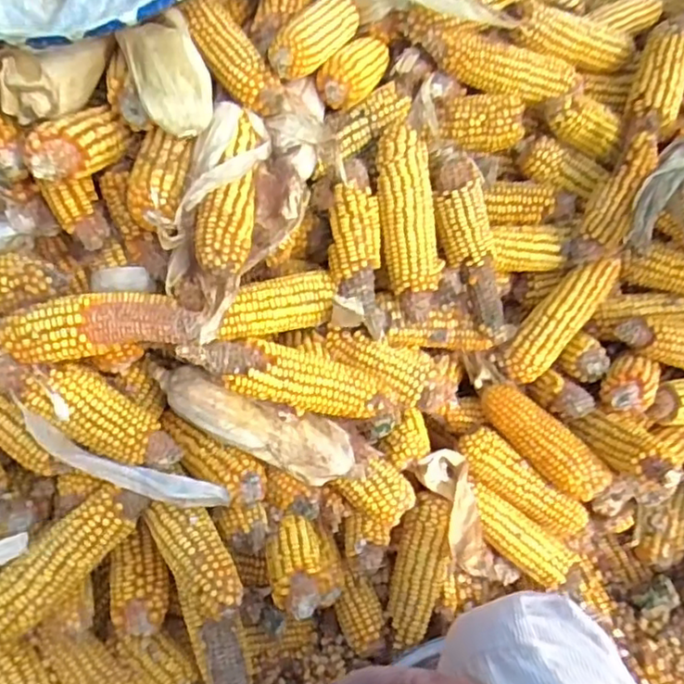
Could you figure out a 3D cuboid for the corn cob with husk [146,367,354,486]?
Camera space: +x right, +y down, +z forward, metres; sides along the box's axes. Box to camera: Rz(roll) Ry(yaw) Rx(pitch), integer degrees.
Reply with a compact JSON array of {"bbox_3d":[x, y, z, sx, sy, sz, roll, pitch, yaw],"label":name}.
[{"bbox_3d":[-0.085,0.073,0.590,0.199,0.054,0.048,16,49,8],"label":"corn cob with husk"}]

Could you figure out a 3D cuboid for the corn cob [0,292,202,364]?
[{"bbox_3d":[-0.196,-0.014,0.530,0.159,0.042,0.050,1,49,-5],"label":"corn cob"}]

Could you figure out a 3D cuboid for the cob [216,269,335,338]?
[{"bbox_3d":[-0.061,-0.033,0.603,0.115,0.041,0.040,-18,53,-21],"label":"cob"}]

